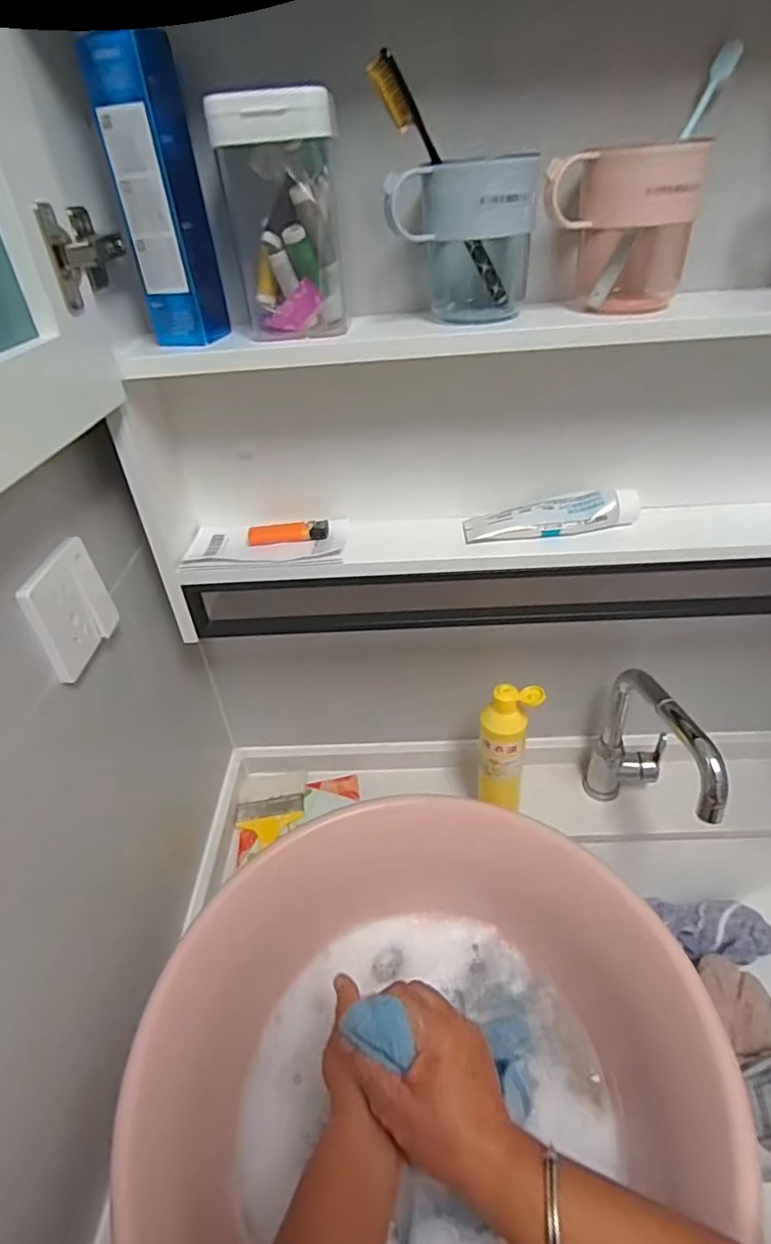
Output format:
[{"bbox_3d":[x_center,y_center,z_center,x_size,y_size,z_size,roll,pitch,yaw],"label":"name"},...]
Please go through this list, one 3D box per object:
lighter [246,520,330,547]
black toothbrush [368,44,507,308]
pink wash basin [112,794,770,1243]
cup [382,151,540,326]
[{"bbox_3d":[-0.100,-0.092,0.606,0.082,0.016,0.021,-8,37,-4],"label":"lighter"},{"bbox_3d":[0.046,-0.306,0.432,0.020,0.184,0.013,-51,48,1],"label":"black toothbrush"},{"bbox_3d":[0.038,0.360,0.491,0.403,0.155,0.386,-3,37,2],"label":"pink wash basin"},{"bbox_3d":[0.059,-0.287,0.456,0.101,0.105,0.077,2,38,9],"label":"cup"}]

